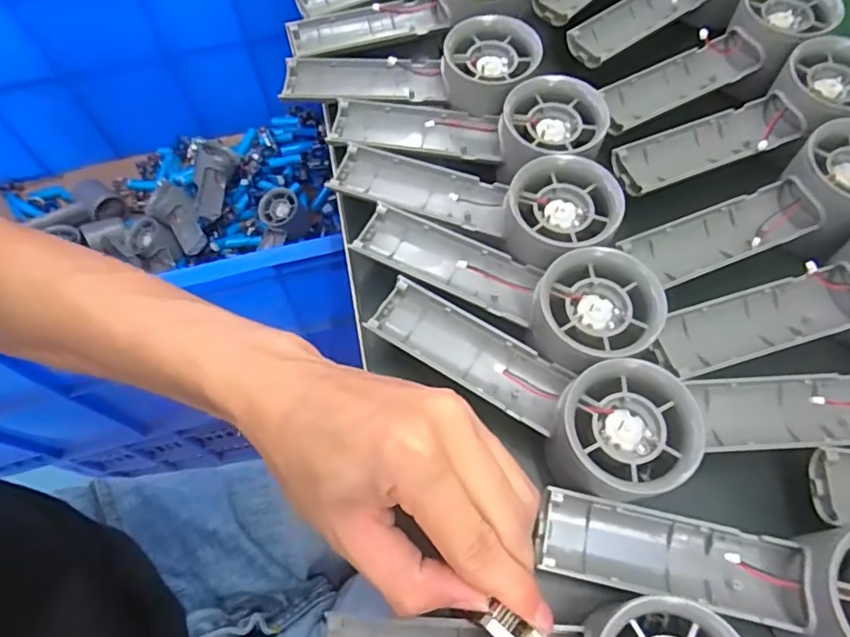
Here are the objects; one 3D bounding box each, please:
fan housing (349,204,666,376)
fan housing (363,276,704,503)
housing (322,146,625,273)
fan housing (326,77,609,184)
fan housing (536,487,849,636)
[{"bbox_3d":[0.038,-0.021,0.293,0.156,0.032,0.053,22,66,25],"label":"fan housing"},{"bbox_3d":[0.048,0.033,0.279,0.157,0.048,0.057,28,67,27],"label":"fan housing"},{"bbox_3d":[0.026,-0.067,0.315,0.158,0.030,0.055,15,65,23],"label":"housing"},{"bbox_3d":[0.022,-0.110,0.337,0.159,0.028,0.052,5,64,17],"label":"fan housing"},{"bbox_3d":[0.125,0.102,0.221,0.151,0.035,0.054,10,65,5],"label":"fan housing"}]

